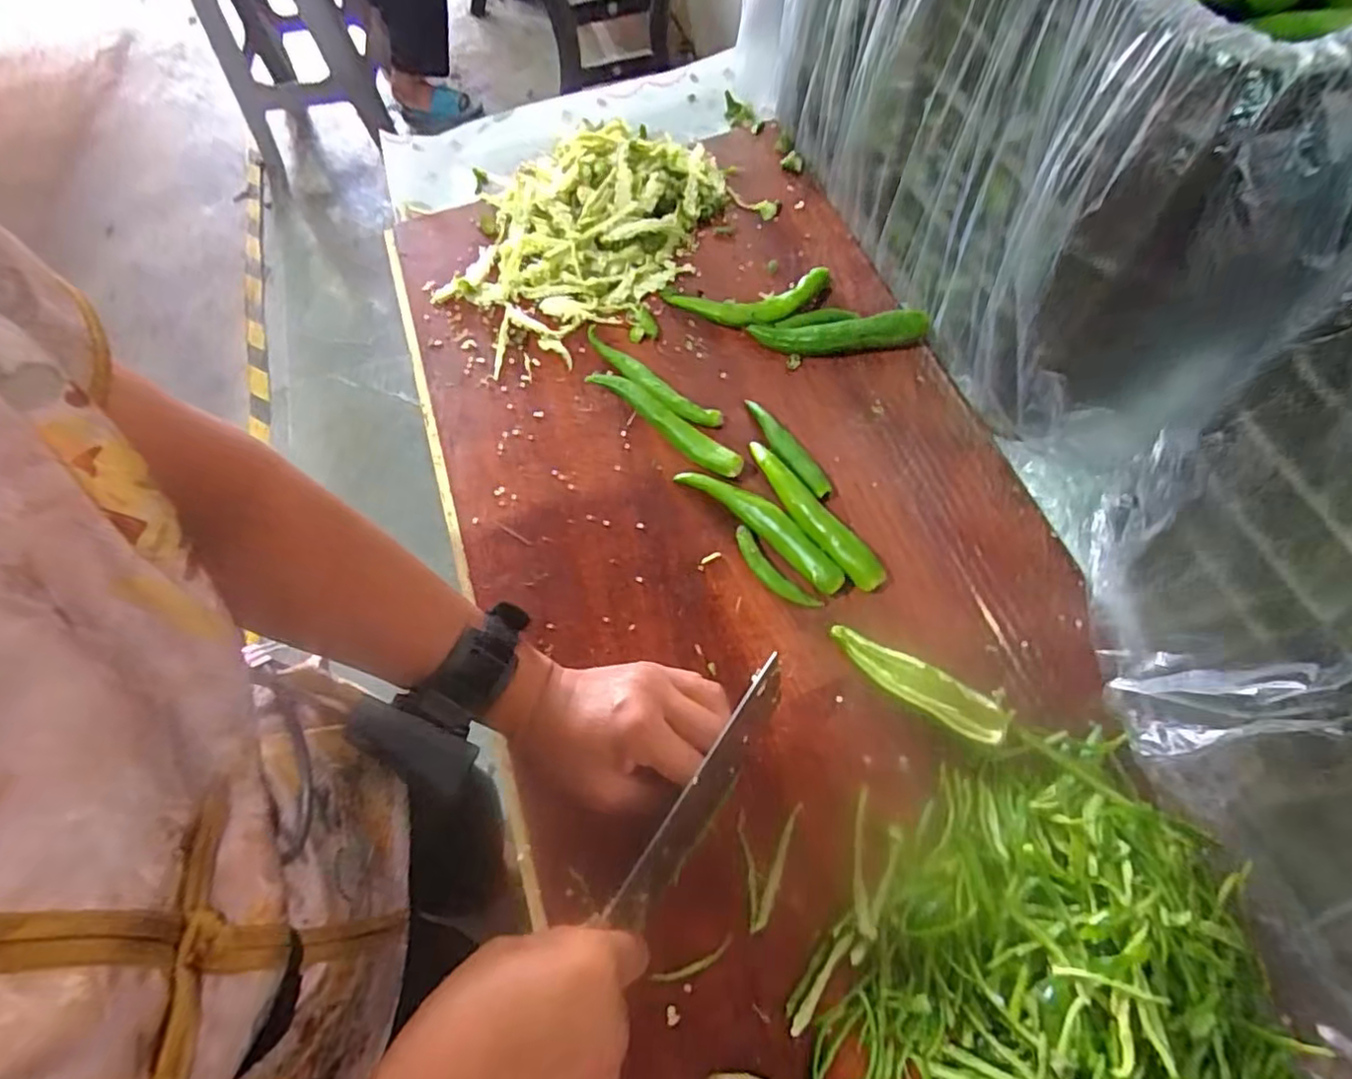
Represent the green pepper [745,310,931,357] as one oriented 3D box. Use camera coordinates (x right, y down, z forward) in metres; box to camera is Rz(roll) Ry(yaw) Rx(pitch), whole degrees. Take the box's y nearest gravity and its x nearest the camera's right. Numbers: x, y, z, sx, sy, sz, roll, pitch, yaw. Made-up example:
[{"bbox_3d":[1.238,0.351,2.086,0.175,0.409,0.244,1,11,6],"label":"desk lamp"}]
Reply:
[{"bbox_3d":[0.127,-0.162,0.512,0.133,0.027,0.026,-1,65,3],"label":"green pepper"}]

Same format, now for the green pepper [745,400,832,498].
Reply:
[{"bbox_3d":[0.079,-0.068,0.484,0.017,0.017,0.098,-30,67,-10],"label":"green pepper"}]

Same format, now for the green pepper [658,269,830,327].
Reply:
[{"bbox_3d":[0.059,-0.194,0.536,0.131,0.024,0.044,-4,65,1],"label":"green pepper"}]

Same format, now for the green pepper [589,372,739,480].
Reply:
[{"bbox_3d":[-0.009,-0.088,0.493,0.140,0.018,0.020,39,73,18],"label":"green pepper"}]

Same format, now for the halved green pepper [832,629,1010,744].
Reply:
[{"bbox_3d":[0.148,0.088,0.407,0.109,0.017,0.025,31,70,16],"label":"halved green pepper"}]

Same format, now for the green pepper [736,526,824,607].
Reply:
[{"bbox_3d":[0.065,0.022,0.445,0.017,0.008,0.075,-39,69,-14],"label":"green pepper"}]

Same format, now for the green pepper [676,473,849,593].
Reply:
[{"bbox_3d":[0.060,-0.012,0.460,0.139,0.017,0.026,41,74,19],"label":"green pepper"}]

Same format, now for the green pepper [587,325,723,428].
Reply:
[{"bbox_3d":[-0.023,-0.124,0.514,0.136,0.013,0.021,39,73,18],"label":"green pepper"}]

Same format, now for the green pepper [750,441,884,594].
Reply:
[{"bbox_3d":[0.094,-0.016,0.464,0.027,0.024,0.133,-37,69,-13],"label":"green pepper"}]

